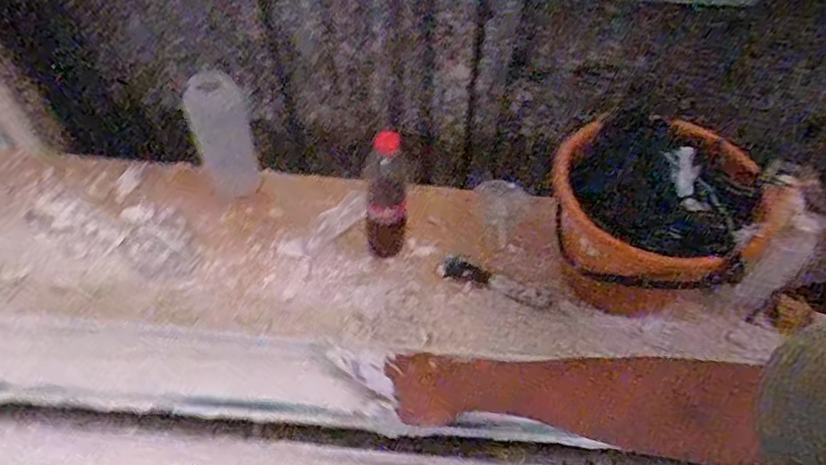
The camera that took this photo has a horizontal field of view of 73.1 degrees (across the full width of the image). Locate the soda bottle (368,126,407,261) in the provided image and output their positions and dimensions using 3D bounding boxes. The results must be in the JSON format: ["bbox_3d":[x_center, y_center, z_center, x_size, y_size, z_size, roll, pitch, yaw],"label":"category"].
[{"bbox_3d":[-0.043,-0.064,0.914,0.063,0.071,0.212,-1,51,-2],"label":"soda bottle"}]

